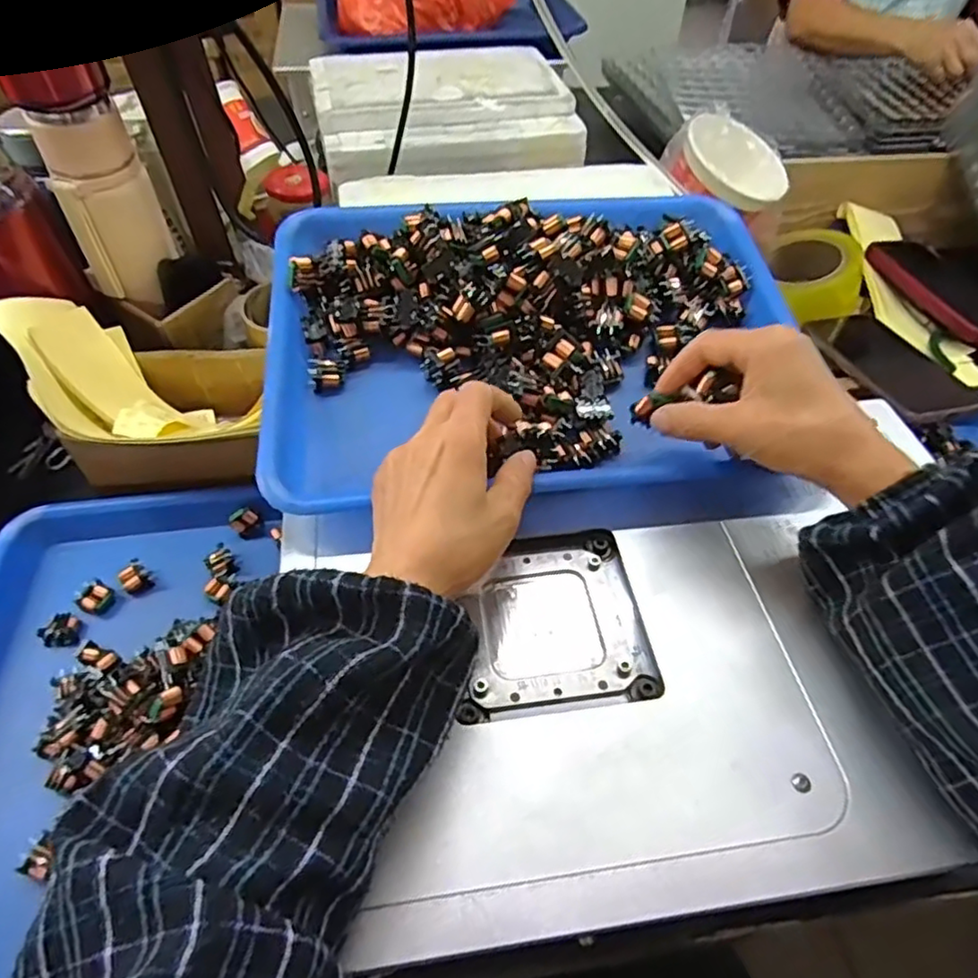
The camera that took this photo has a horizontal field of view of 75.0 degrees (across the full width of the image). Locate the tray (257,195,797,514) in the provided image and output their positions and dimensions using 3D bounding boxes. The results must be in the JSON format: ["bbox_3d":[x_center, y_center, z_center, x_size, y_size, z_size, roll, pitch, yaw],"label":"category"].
[{"bbox_3d":[0.030,-0.099,0.403,0.325,0.072,0.241,-7,51,-6],"label":"tray"}]

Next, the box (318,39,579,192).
[{"bbox_3d":[-0.054,-0.443,0.733,0.283,0.064,0.269,-11,51,-9],"label":"box"}]

